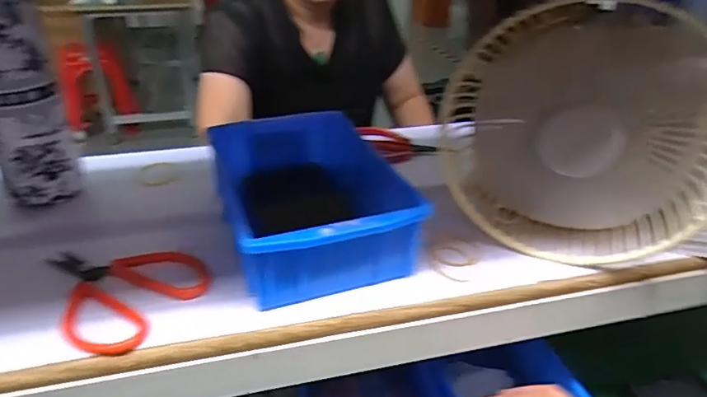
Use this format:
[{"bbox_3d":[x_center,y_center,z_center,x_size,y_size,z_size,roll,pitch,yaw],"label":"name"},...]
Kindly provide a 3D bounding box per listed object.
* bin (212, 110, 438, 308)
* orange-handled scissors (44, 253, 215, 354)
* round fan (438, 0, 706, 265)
[{"bbox_3d":[-0.042,0.000,0.423,0.124,0.064,0.199,-11,32,-19],"label":"bin"},{"bbox_3d":[-0.172,0.063,0.370,0.115,0.013,0.095,18,35,27],"label":"orange-handled scissors"},{"bbox_3d":[0.171,-0.044,0.385,0.198,0.177,0.073,14,33,22],"label":"round fan"}]

